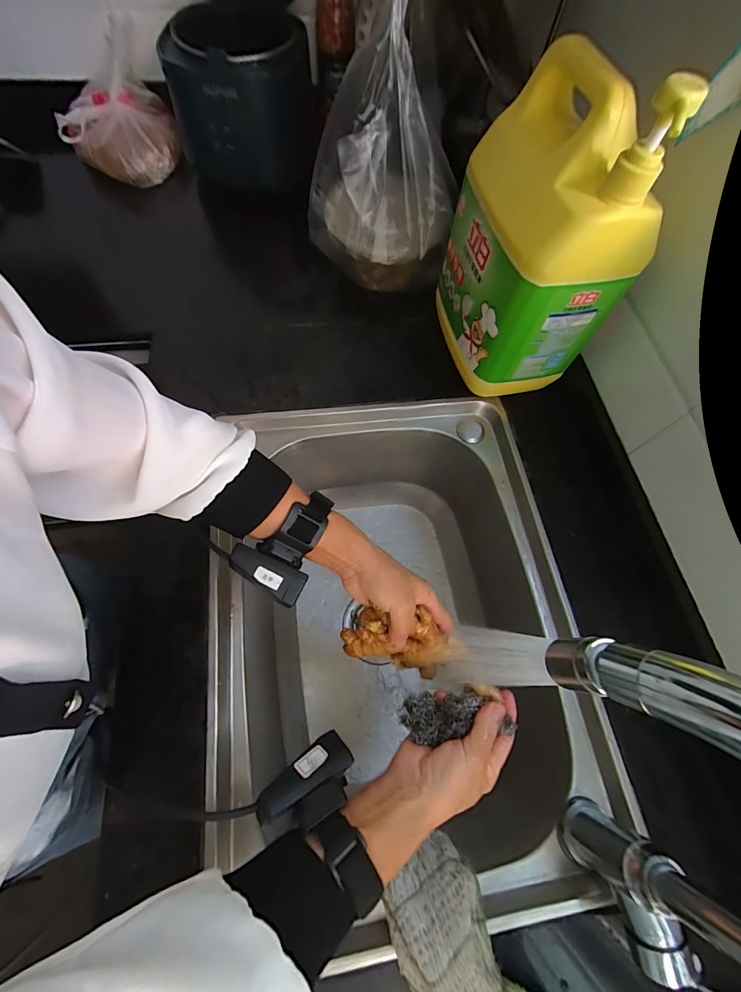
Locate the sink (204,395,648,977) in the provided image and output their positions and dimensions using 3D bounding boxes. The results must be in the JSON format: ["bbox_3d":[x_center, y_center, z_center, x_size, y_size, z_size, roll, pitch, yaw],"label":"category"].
[{"bbox_3d":[0.029,0.153,0.493,0.361,0.213,0.511,-3,67,-5],"label":"sink"}]

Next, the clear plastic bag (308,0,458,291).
[{"bbox_3d":[0.015,-0.400,0.465,0.148,0.260,0.131,-21,69,-12],"label":"clear plastic bag"}]

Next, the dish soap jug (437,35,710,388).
[{"bbox_3d":[0.173,-0.266,0.410,0.125,0.251,0.185,-8,67,-7],"label":"dish soap jug"}]

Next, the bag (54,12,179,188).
[{"bbox_3d":[-0.402,-0.601,0.587,0.166,0.148,0.127,-16,68,-10],"label":"bag"}]

